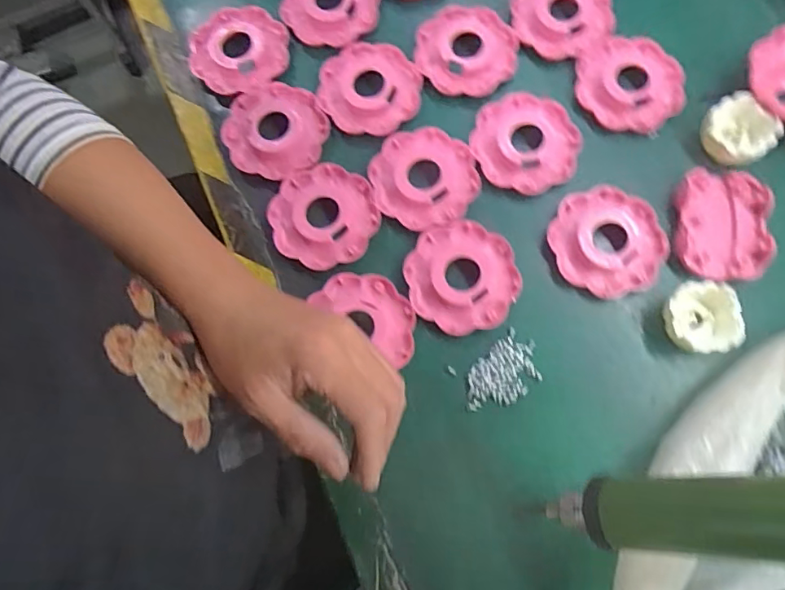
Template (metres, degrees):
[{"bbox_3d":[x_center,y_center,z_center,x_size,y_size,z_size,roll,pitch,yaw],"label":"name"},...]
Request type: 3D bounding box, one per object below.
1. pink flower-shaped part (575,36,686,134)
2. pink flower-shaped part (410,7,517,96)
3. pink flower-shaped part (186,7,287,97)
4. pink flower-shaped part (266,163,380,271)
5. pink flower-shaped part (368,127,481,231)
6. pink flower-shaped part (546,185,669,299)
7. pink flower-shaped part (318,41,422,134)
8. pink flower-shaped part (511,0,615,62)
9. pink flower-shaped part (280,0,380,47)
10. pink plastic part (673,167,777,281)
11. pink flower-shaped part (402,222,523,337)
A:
[{"bbox_3d":[0.203,-0.184,0.452,0.087,0.013,0.086,3,75,3],"label":"pink flower-shaped part"},{"bbox_3d":[0.065,-0.216,0.462,0.086,0.009,0.084,0,75,2],"label":"pink flower-shaped part"},{"bbox_3d":[-0.138,-0.219,0.463,0.086,0.014,0.085,-4,75,1],"label":"pink flower-shaped part"},{"bbox_3d":[-0.056,-0.065,0.427,0.085,0.014,0.084,-19,75,-3],"label":"pink flower-shaped part"},{"bbox_3d":[0.026,-0.097,0.430,0.085,0.007,0.084,0,75,2],"label":"pink flower-shaped part"},{"bbox_3d":[0.170,-0.043,0.414,0.087,0.010,0.085,0,75,2],"label":"pink flower-shaped part"},{"bbox_3d":[-0.020,-0.183,0.456,0.086,0.012,0.086,11,76,5],"label":"pink flower-shaped part"},{"bbox_3d":[0.152,-0.249,0.464,0.088,0.015,0.079,8,75,4],"label":"pink flower-shaped part"},{"bbox_3d":[-0.057,-0.266,0.478,0.084,0.013,0.083,6,75,3],"label":"pink flower-shaped part"},{"bbox_3d":[0.256,-0.057,0.405,0.067,0.017,0.087,6,75,3],"label":"pink plastic part"},{"bbox_3d":[0.055,-0.014,0.413,0.085,0.012,0.086,0,75,2],"label":"pink flower-shaped part"}]

